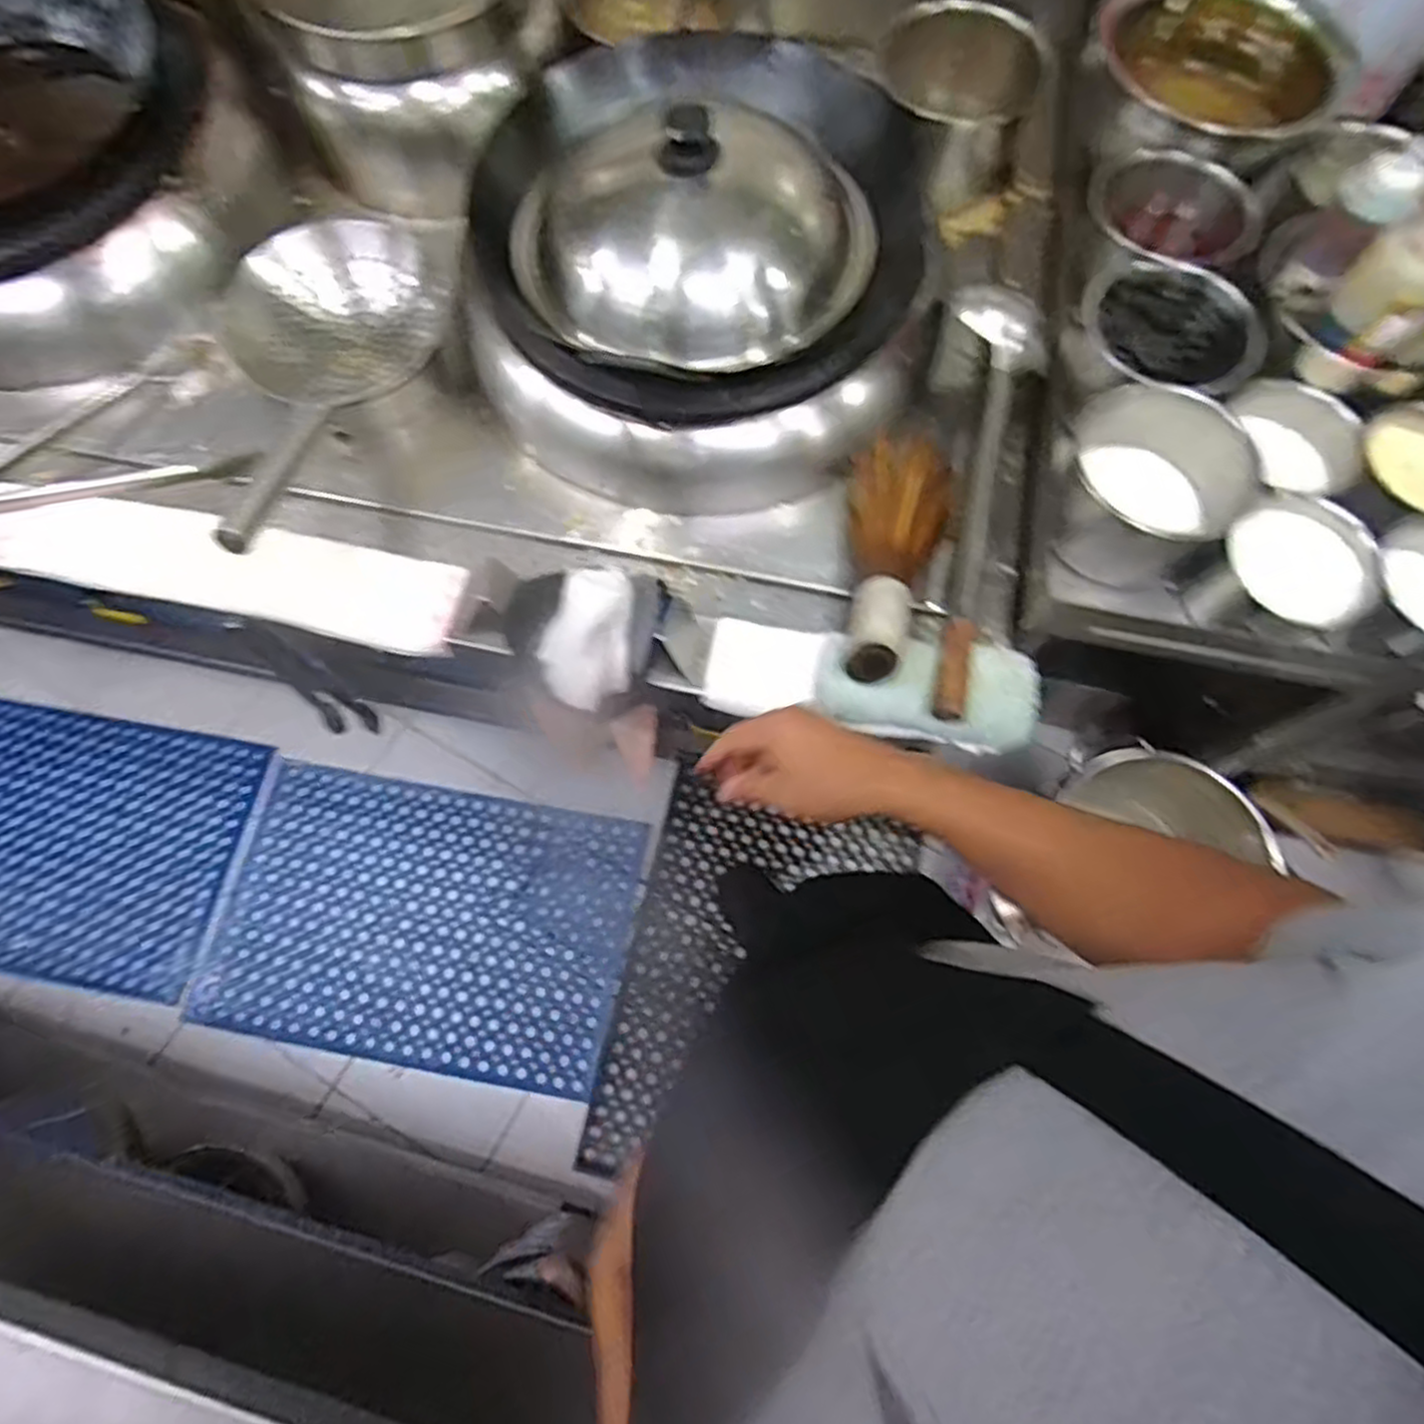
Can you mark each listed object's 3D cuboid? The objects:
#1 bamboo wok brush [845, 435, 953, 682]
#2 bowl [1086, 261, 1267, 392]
[{"bbox_3d":[0.173,-0.148,0.742,0.101,0.069,0.301,13,52,5],"label":"bamboo wok brush"},{"bbox_3d":[0.421,-0.358,0.726,0.144,0.061,0.137,0,70,0],"label":"bowl"}]

